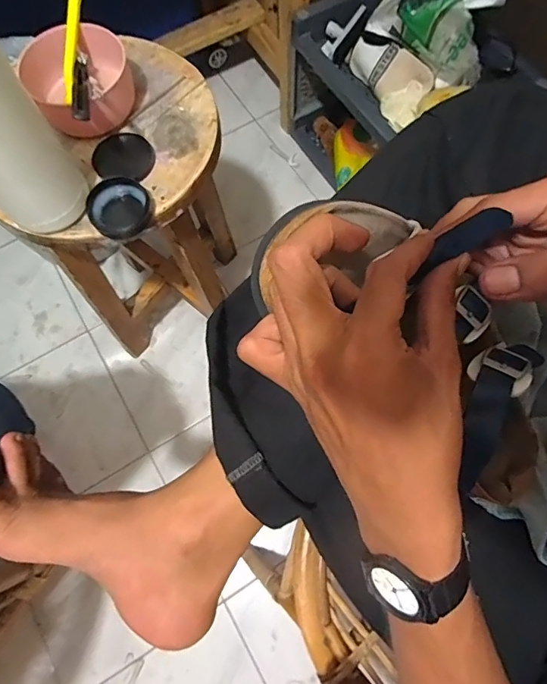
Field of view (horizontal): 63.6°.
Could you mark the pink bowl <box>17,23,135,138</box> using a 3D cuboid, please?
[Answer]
[{"bbox_3d":[-0.209,-0.285,0.479,0.108,0.046,0.113,-1,71,2],"label":"pink bowl"}]

